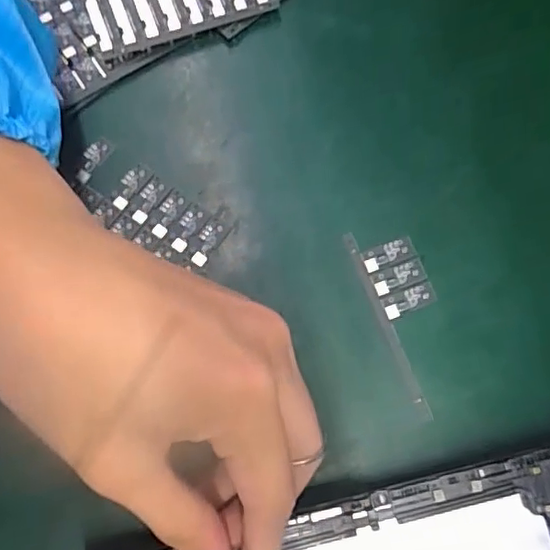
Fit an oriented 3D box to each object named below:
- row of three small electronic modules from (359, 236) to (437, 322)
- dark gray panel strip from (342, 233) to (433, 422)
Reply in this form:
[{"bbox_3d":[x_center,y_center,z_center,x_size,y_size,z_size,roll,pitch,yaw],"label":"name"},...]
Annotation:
[{"bbox_3d":[0.060,0.001,0.274,0.026,0.004,0.034,-22,77,-4],"label":"row of three small electronic modules"},{"bbox_3d":[0.053,0.023,0.267,0.005,0.004,0.094,-21,77,-4],"label":"dark gray panel strip"}]

